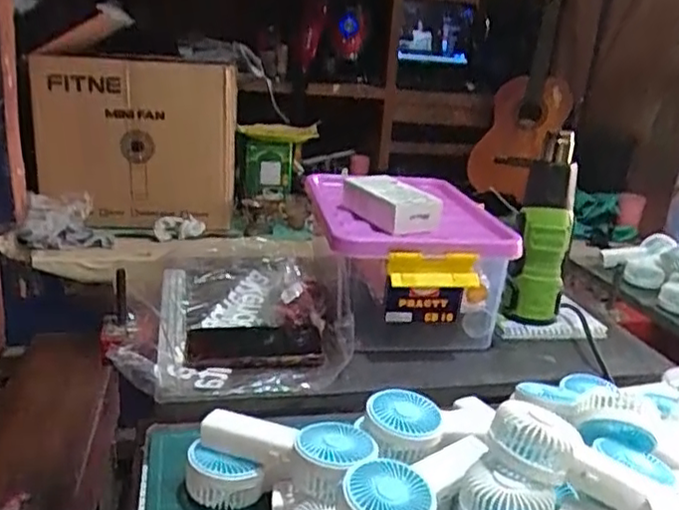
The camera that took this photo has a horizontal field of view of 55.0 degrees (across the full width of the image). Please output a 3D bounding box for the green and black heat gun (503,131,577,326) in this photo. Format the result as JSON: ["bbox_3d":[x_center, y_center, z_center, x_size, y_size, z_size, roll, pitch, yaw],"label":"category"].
[{"bbox_3d":[0.272,-0.020,0.875,0.072,0.267,0.053,9,19,17],"label":"green and black heat gun"}]

